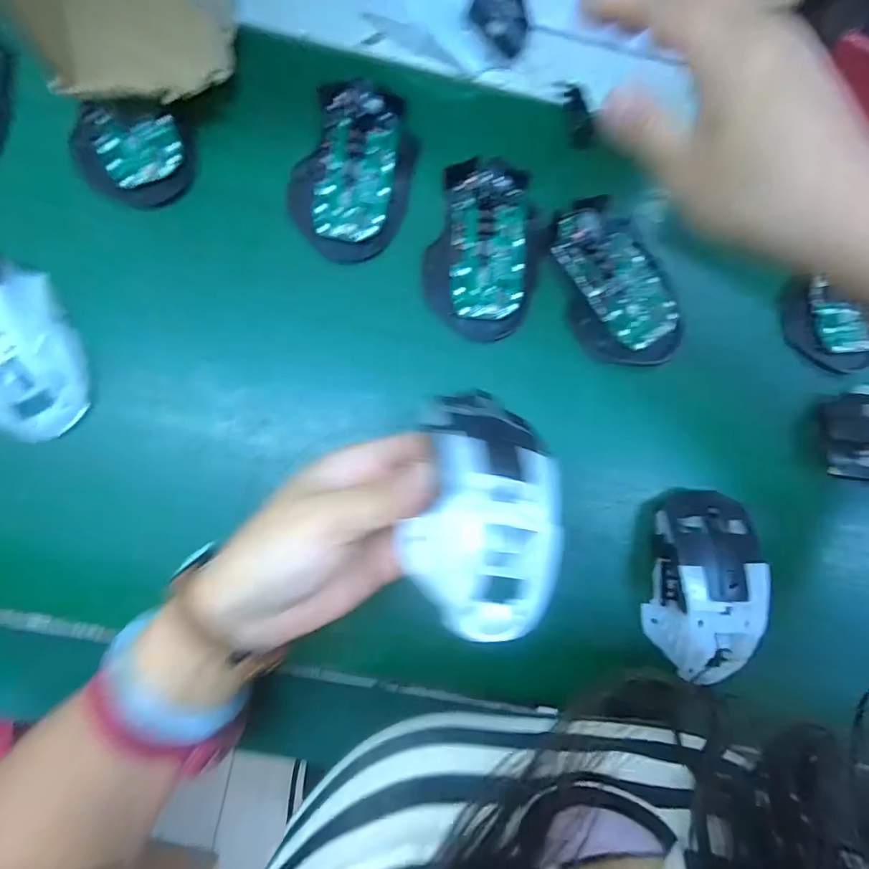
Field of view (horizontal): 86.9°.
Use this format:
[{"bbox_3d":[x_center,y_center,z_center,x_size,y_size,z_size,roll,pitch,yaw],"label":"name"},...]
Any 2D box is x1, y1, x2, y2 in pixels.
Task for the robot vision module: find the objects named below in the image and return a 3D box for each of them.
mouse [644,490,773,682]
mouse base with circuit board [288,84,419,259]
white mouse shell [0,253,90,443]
[{"bbox_3d":[0.167,0.095,0.281,0.058,0.033,0.117,2,85,-5],"label":"mouse"},{"bbox_3d":[-0.052,-0.173,0.297,0.074,0.016,0.109,18,84,-3],"label":"mouse base with circuit board"},{"bbox_3d":[-0.248,-0.050,0.260,0.062,0.032,0.107,-26,88,-7],"label":"white mouse shell"}]

